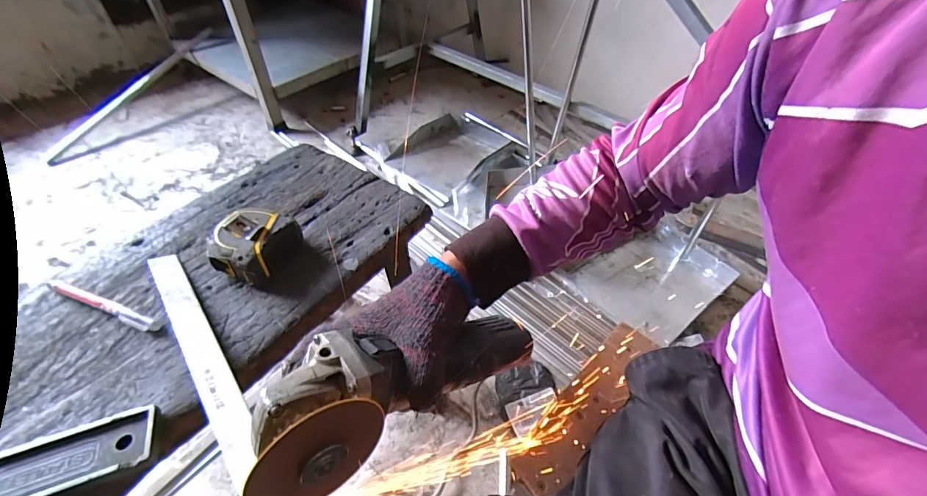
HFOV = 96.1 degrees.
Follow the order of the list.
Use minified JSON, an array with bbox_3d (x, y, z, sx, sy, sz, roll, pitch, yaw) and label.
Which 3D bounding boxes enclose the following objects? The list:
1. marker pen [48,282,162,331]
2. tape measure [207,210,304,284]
[{"bbox_3d":[-0.352,0.055,0.404,0.136,0.009,0.012,16,48,13],"label":"marker pen"},{"bbox_3d":[-0.219,-0.002,0.443,0.078,0.042,0.077,1,46,-1],"label":"tape measure"}]

